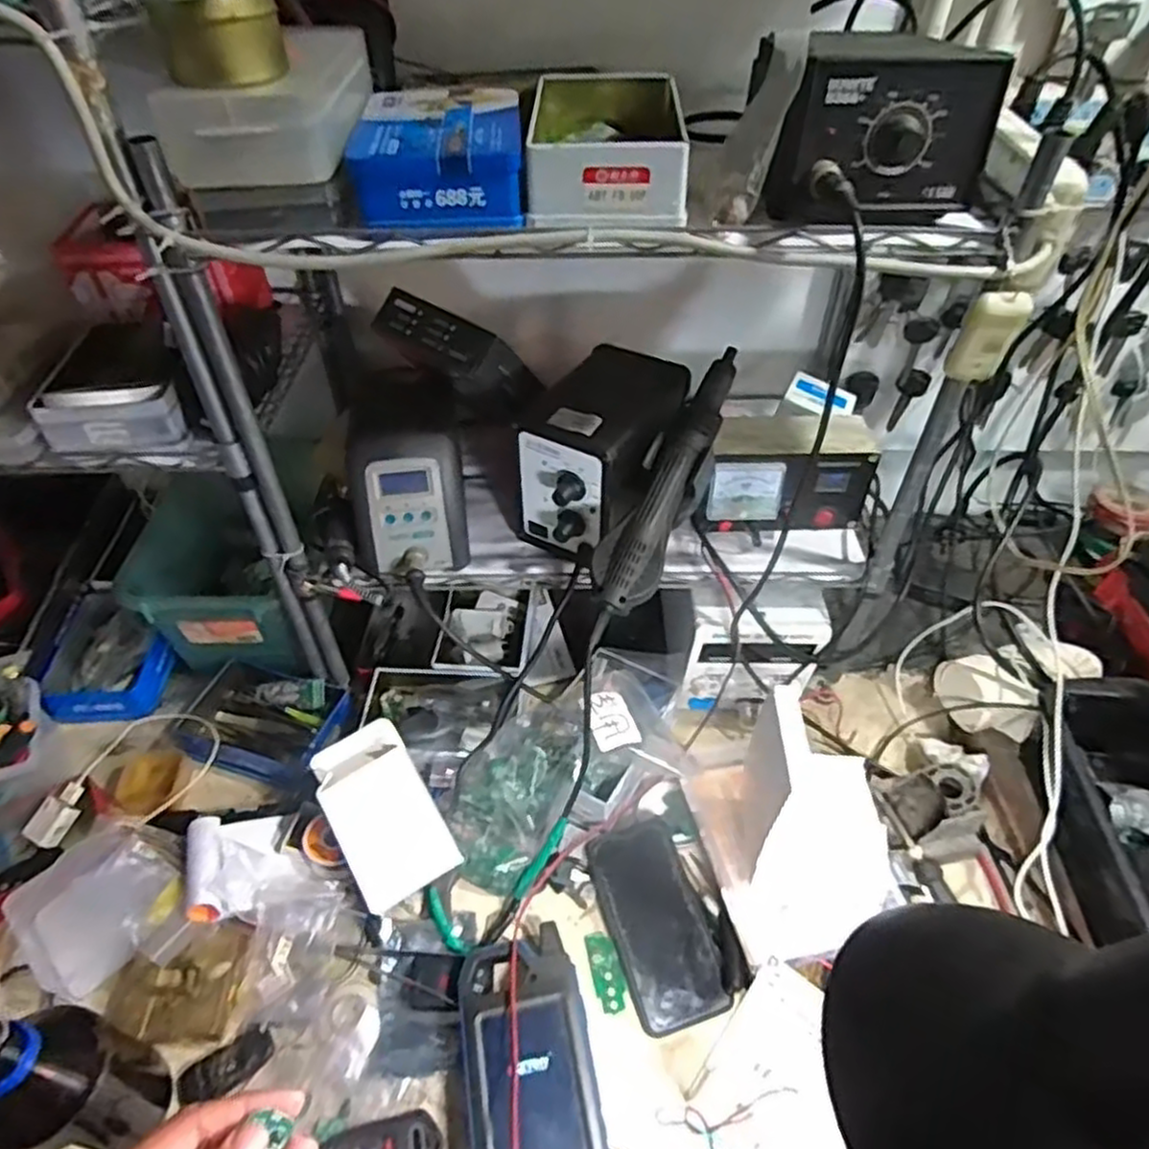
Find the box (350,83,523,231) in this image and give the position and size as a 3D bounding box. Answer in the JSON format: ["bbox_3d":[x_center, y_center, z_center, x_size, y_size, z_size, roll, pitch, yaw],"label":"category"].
[{"bbox_3d":[-0.081,-0.281,0.490,0.112,0.047,0.145,-3,47,-3],"label":"box"}]

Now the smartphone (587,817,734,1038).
[{"bbox_3d":[0.068,0.292,0.639,0.076,0.015,0.164,-16,59,-7],"label":"smartphone"}]

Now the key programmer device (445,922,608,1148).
[{"bbox_3d":[-0.038,0.366,0.552,0.103,0.034,0.185,-8,47,-8],"label":"key programmer device"}]

